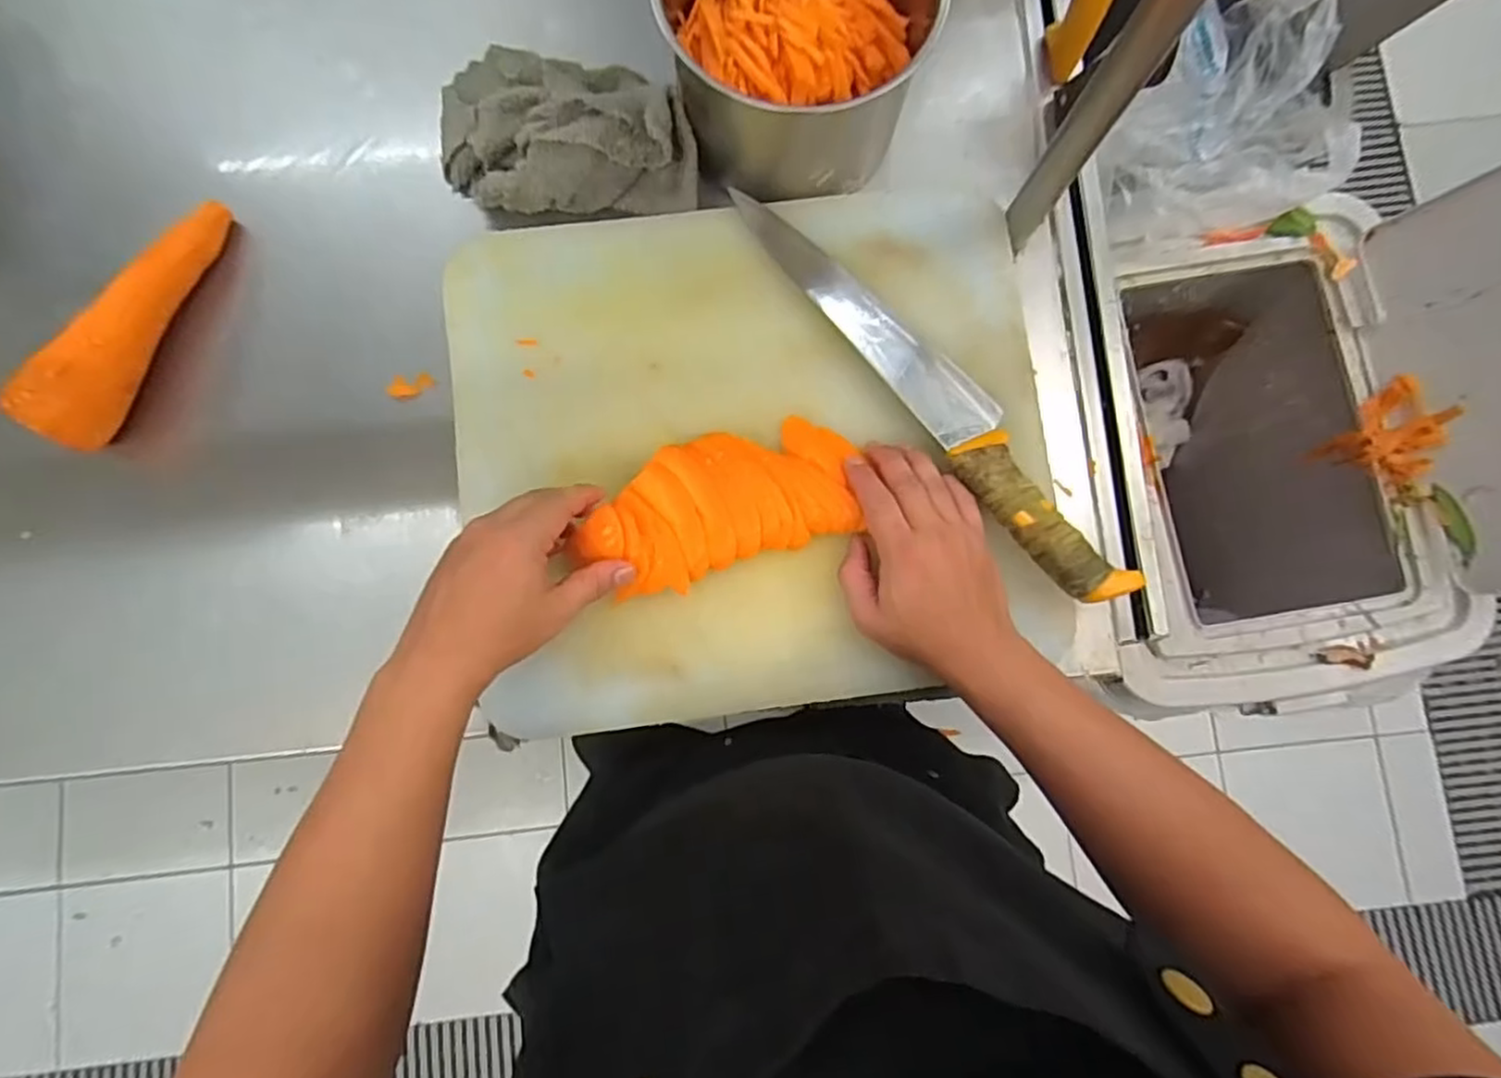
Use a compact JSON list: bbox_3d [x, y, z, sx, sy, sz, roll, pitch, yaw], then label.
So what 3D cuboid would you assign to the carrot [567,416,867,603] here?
[{"bbox_3d":[-0.020,-0.024,0.455,0.176,0.025,0.085,-18,84,-10],"label":"carrot"}]

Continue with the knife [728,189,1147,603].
[{"bbox_3d":[0.120,-0.104,0.467,0.050,0.026,0.353,-37,85,-5],"label":"knife"}]

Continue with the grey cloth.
[{"bbox_3d":[-0.130,-0.291,0.499,0.186,0.055,0.113,6,83,0],"label":"grey cloth"}]

